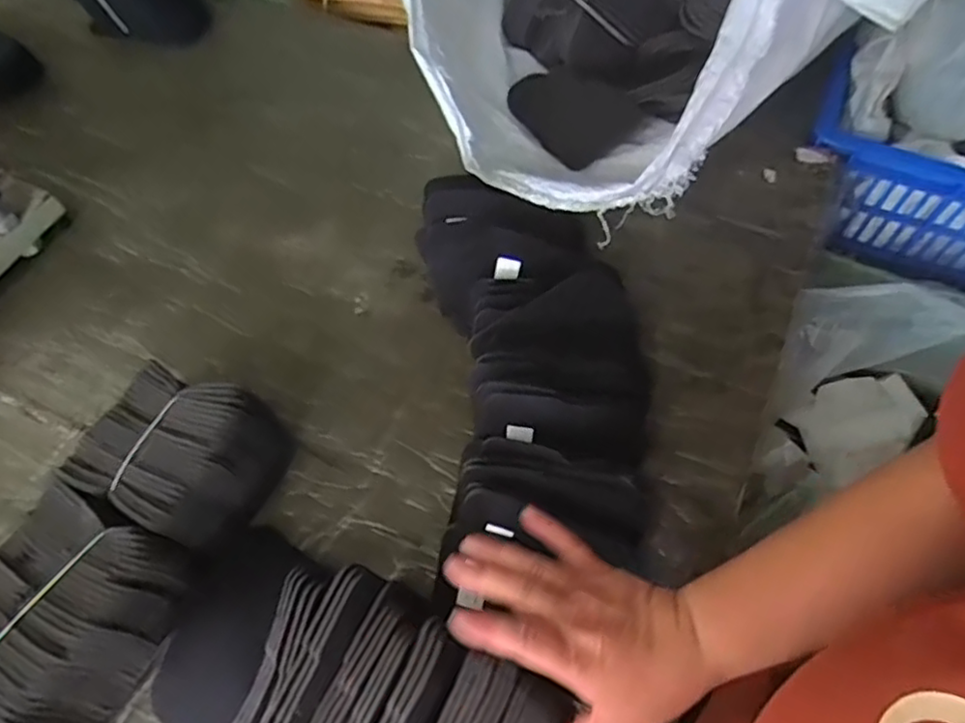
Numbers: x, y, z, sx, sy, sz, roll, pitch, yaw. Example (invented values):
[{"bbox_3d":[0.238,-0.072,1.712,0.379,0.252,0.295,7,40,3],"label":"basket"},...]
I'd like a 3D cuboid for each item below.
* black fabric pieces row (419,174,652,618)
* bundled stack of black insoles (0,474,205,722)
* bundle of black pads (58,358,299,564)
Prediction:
[{"bbox_3d":[0.045,-0.017,0.577,0.182,0.058,0.387,-10,58,-4],"label":"black fabric pieces row"},{"bbox_3d":[-0.322,0.207,0.483,0.134,0.096,0.195,26,64,16],"label":"bundled stack of black insoles"},{"bbox_3d":[-0.253,0.078,0.552,0.140,0.097,0.126,20,63,13],"label":"bundle of black pads"}]

